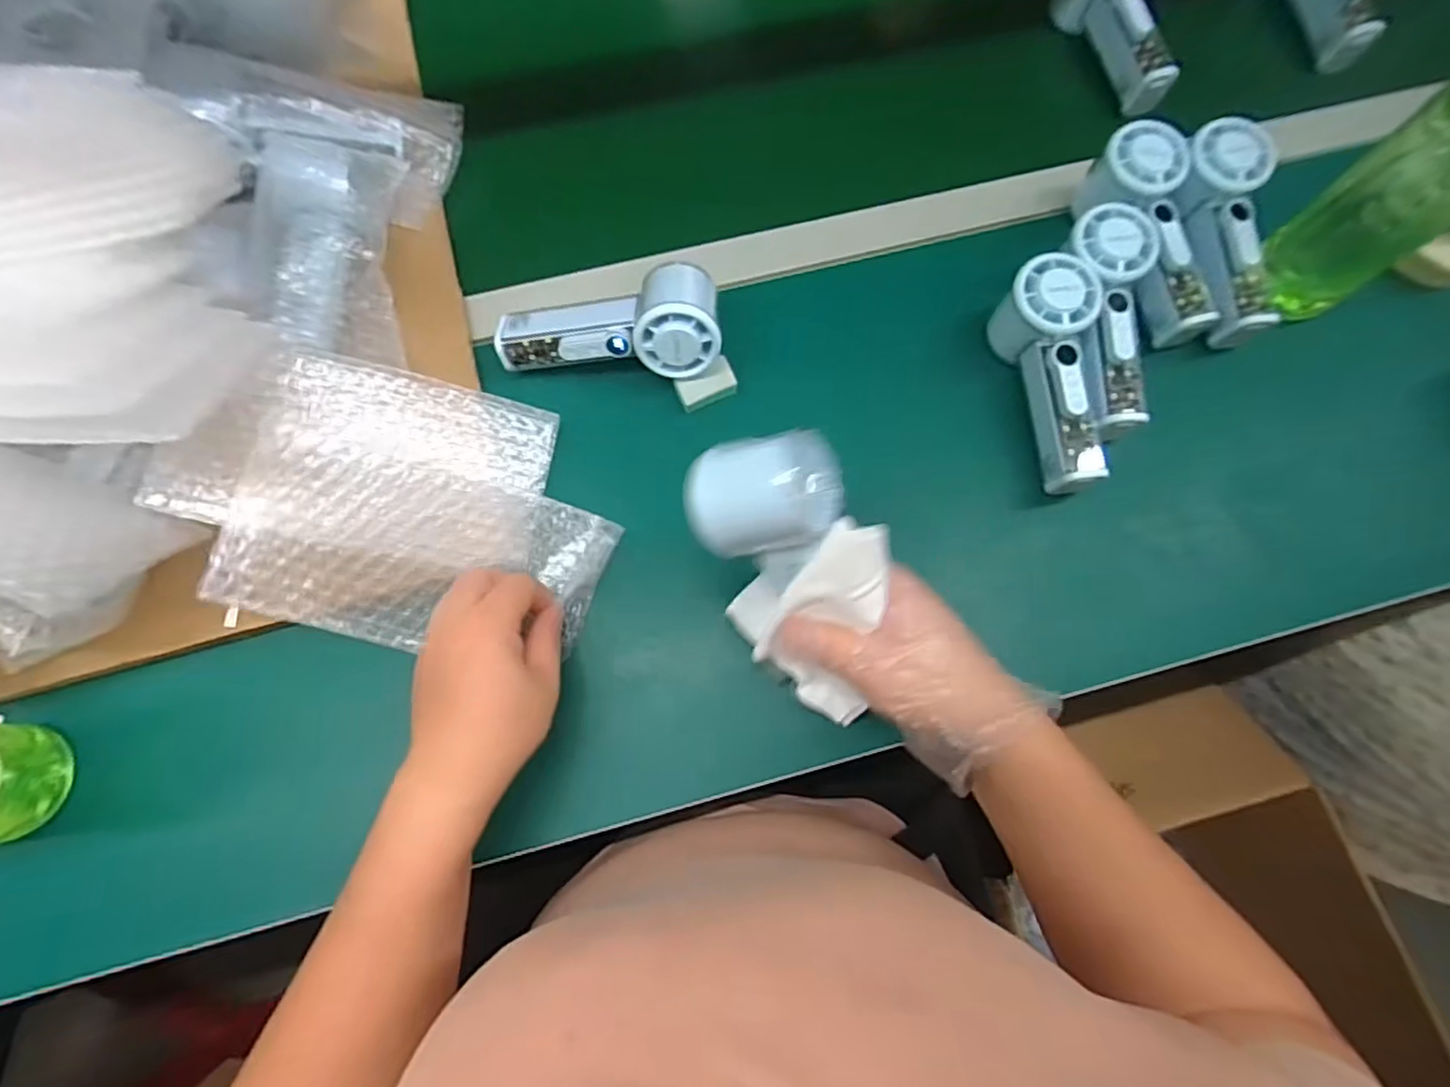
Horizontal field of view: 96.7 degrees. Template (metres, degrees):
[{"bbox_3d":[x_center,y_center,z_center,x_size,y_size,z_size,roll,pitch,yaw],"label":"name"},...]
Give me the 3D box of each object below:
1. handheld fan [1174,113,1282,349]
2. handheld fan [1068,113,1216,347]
[{"bbox_3d":[0.362,-0.225,0.466,0.050,0.038,0.157,-3,87,-1],"label":"handheld fan"},{"bbox_3d":[0.307,-0.222,0.472,0.066,0.048,0.158,-13,87,-4],"label":"handheld fan"}]

